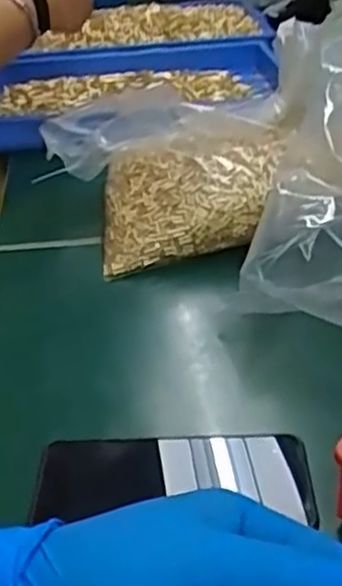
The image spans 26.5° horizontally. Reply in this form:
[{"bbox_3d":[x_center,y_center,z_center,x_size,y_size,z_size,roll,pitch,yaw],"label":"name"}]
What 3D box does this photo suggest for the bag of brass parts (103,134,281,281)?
[{"bbox_3d":[0.023,-0.087,0.668,0.180,0.068,0.108,-7,32,-7],"label":"bag of brass parts"}]

